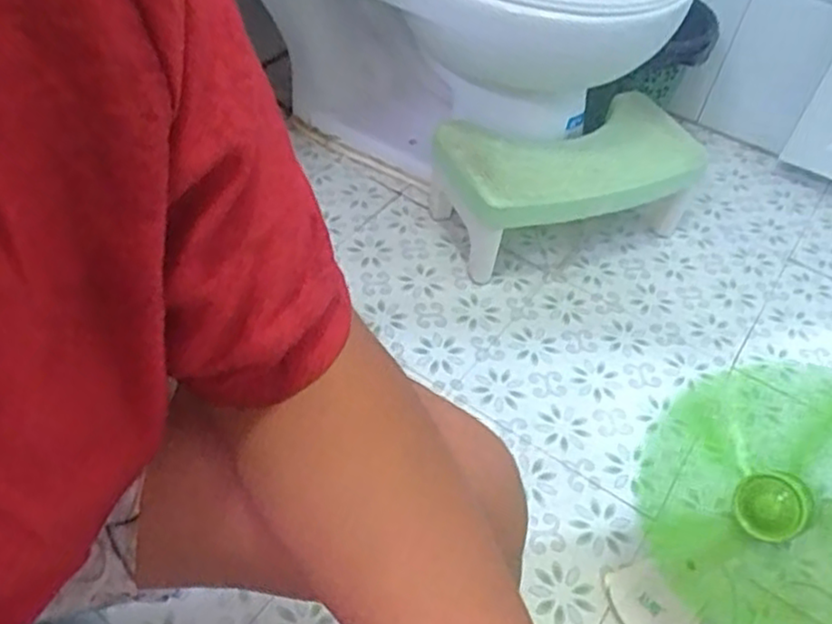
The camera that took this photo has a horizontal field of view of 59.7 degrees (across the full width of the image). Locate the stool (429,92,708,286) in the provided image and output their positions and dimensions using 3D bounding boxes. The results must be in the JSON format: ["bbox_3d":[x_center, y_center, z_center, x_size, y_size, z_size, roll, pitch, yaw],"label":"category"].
[{"bbox_3d":[0.234,-0.205,1.184,0.408,0.188,0.262,-8,50,-15],"label":"stool"}]

